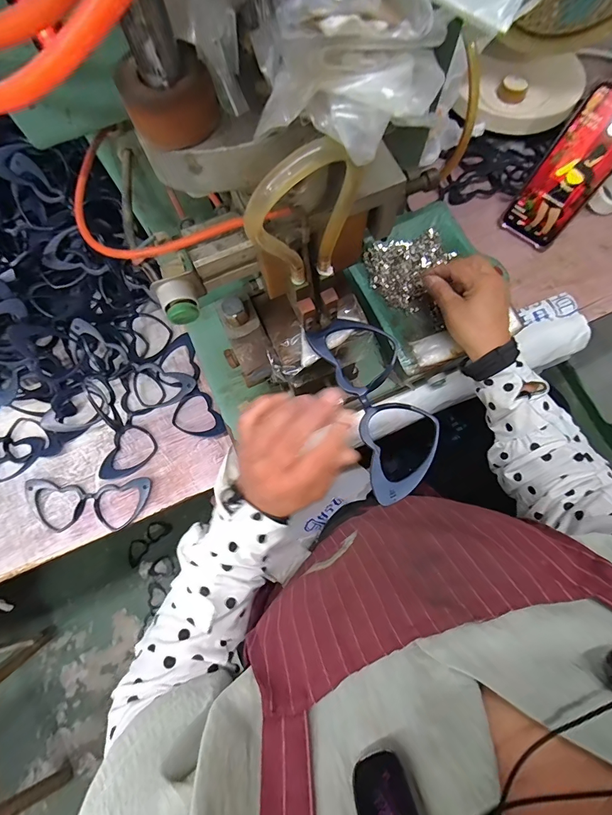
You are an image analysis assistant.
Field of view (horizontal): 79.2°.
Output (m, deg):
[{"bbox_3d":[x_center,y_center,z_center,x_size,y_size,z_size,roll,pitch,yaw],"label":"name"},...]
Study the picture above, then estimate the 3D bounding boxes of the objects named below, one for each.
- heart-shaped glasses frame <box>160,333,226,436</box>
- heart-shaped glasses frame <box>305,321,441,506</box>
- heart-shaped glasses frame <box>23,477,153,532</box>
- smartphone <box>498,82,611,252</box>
[{"bbox_3d":[-0.156,-0.025,0.480,0.059,0.017,0.151,-25,77,-5],"label":"heart-shaped glasses frame"},{"bbox_3d":[0.055,-0.006,0.277,0.061,0.014,0.141,-21,77,-4],"label":"heart-shaped glasses frame"},{"bbox_3d":[-0.265,0.117,0.447,0.151,0.015,0.061,-1,76,1],"label":"heart-shaped glasses frame"},{"bbox_3d":[0.328,-0.289,0.461,0.077,0.166,0.018,39,53,10],"label":"smartphone"}]

